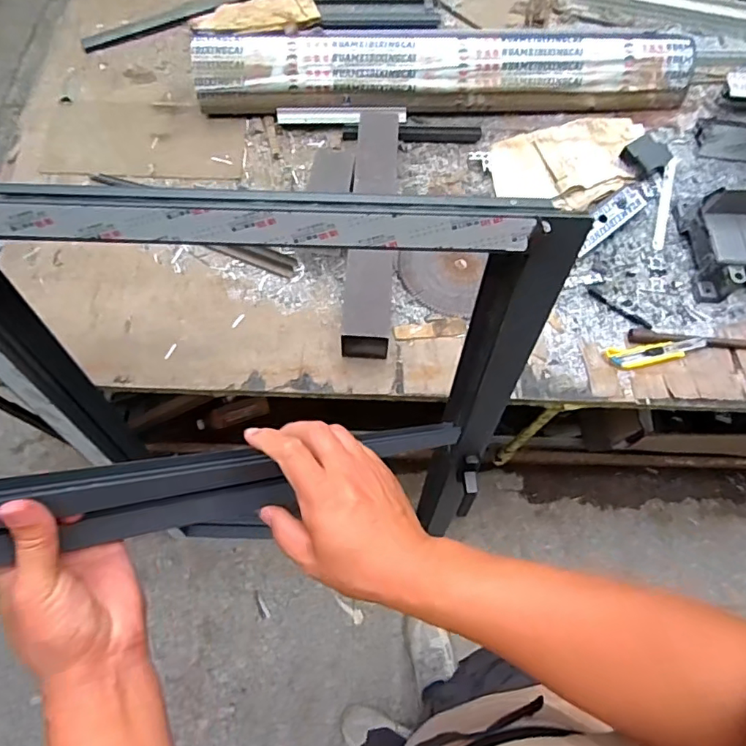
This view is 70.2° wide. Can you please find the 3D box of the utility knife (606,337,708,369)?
[{"bbox_3d":[0.514,-0.036,0.953,0.186,0.014,0.042,-8,67,-4],"label":"utility knife"}]

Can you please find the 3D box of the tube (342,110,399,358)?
[{"bbox_3d":[-0.001,-0.285,1.009,0.092,0.097,0.535,3,67,0],"label":"tube"}]

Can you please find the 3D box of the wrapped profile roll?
[{"bbox_3d":[0.158,-0.649,1.140,1.059,0.111,0.128,-2,67,-2],"label":"wrapped profile roll"}]

